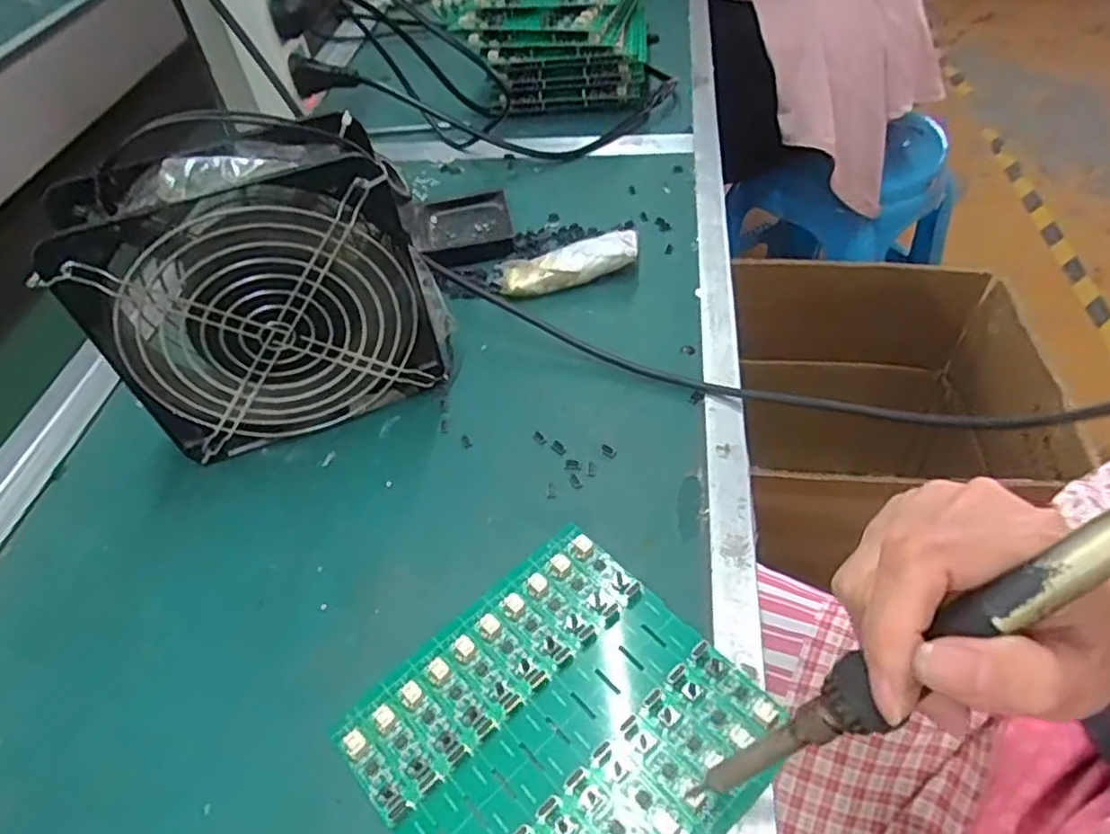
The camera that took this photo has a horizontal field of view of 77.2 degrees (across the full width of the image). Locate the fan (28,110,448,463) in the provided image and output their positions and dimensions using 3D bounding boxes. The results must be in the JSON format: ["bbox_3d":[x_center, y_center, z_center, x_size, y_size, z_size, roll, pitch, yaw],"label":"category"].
[{"bbox_3d":[-0.145,-0.064,0.362,0.157,0.154,0.058,-18,50,-9],"label":"fan"}]

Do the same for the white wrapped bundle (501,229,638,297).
[{"bbox_3d":[0.010,-0.101,0.462,0.091,0.020,0.026,-10,49,-3],"label":"white wrapped bundle"}]

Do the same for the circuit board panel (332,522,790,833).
[{"bbox_3d":[0.002,0.125,0.278,0.140,0.010,0.132,-36,55,-23],"label":"circuit board panel"}]

